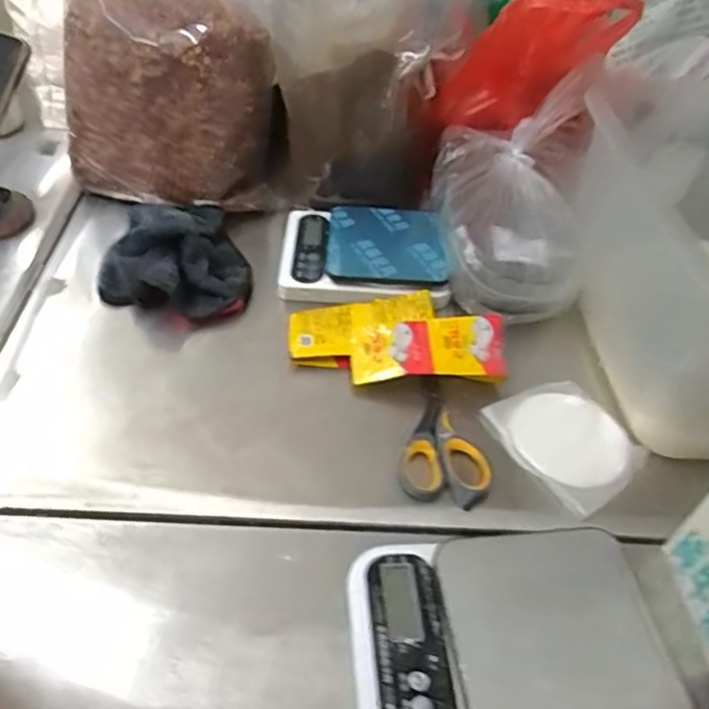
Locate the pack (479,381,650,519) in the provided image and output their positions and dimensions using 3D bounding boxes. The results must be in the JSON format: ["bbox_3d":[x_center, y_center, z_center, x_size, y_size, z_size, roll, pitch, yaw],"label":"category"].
[{"bbox_3d":[0.181,0.070,0.555,0.095,0.013,0.119,-22,53,-24],"label":"pack"}]

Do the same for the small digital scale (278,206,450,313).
[{"bbox_3d":[0.009,-0.113,0.688,0.168,0.033,0.138,4,47,-3],"label":"small digital scale"}]

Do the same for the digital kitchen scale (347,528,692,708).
[{"bbox_3d":[0.095,0.189,0.423,0.188,0.037,0.146,0,47,-6],"label":"digital kitchen scale"}]

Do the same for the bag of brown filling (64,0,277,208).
[{"bbox_3d":[-0.197,-0.272,0.706,0.198,0.187,0.135,14,47,7],"label":"bag of brown filling"}]

